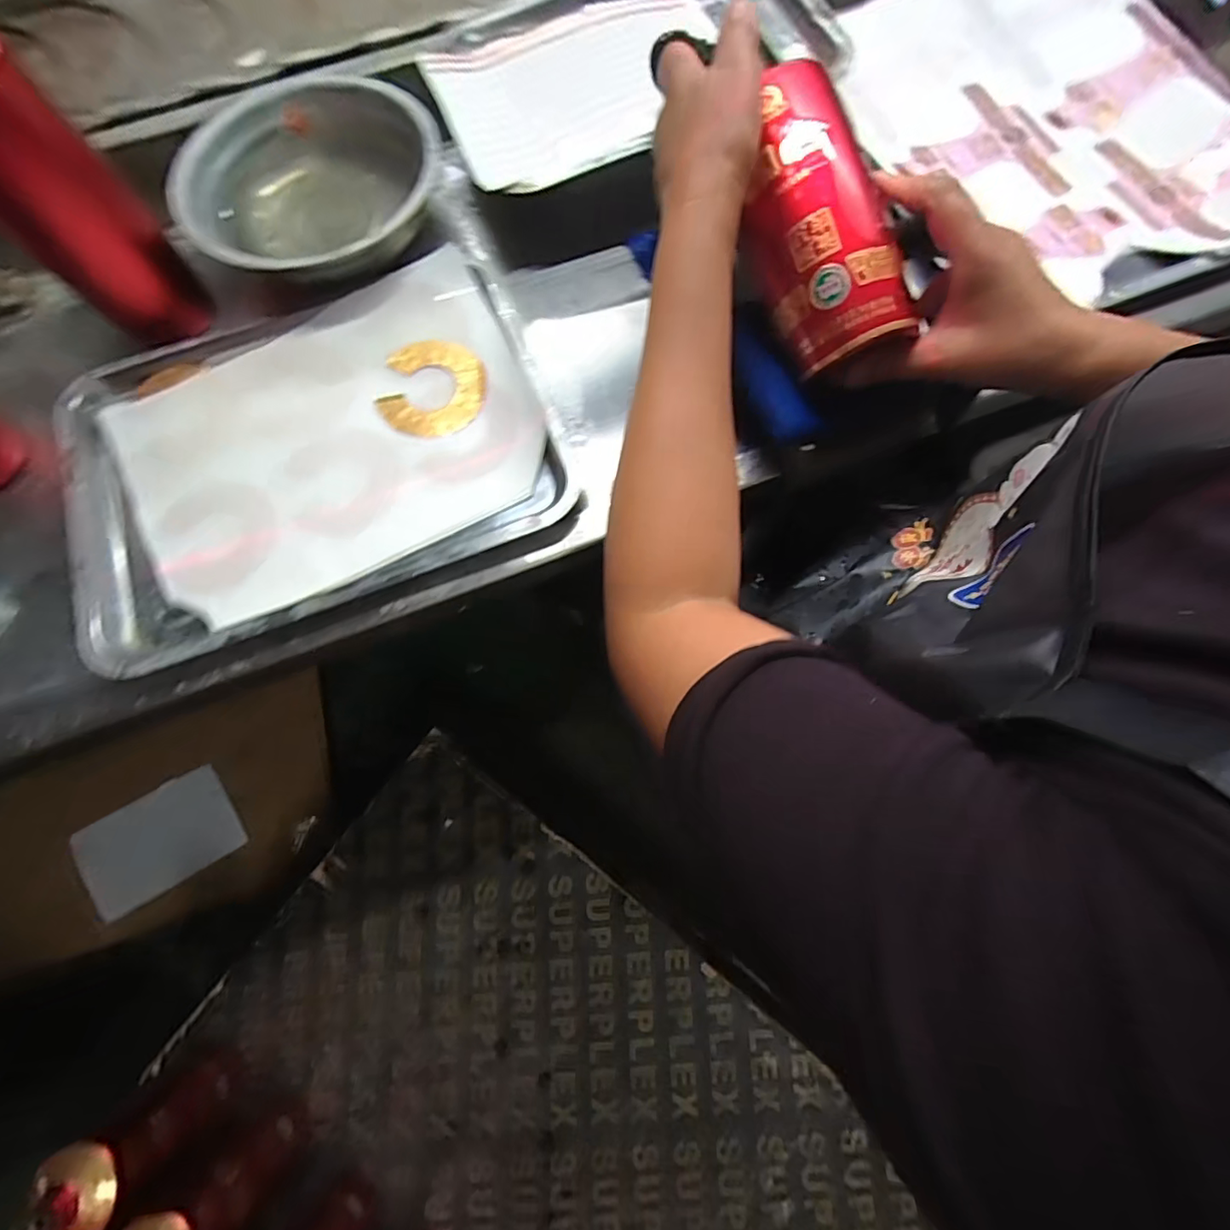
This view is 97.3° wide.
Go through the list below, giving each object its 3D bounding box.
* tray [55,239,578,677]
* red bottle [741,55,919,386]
[{"bbox_3d":[-0.225,-0.126,0.396,0.335,0.020,0.263,-20,80,-6],"label":"tray"},{"bbox_3d":[0.119,-0.229,0.326,0.059,0.069,0.151,-18,92,-3],"label":"red bottle"}]

